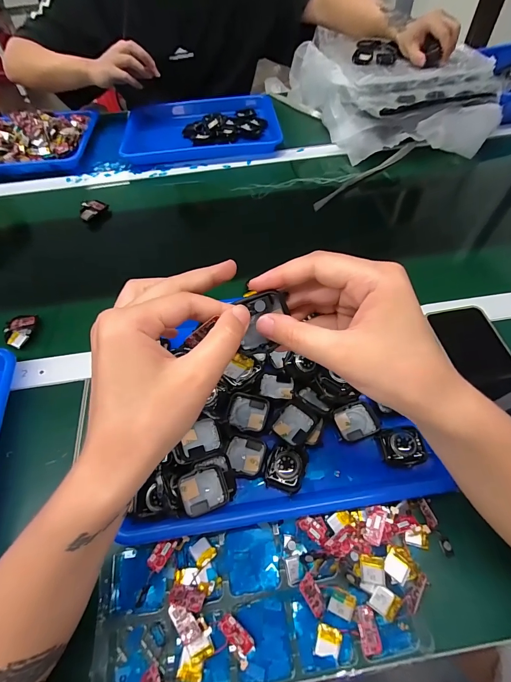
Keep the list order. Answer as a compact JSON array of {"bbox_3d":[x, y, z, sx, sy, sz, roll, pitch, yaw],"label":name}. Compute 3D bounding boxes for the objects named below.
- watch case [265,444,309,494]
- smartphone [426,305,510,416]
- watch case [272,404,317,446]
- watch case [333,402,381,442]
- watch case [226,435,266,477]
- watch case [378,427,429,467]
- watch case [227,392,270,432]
[{"bbox_3d":[0.030,0.121,0.316,0.035,0.011,0.043,16,59,13],"label":"watch case"},{"bbox_3d":[0.265,0.028,0.383,0.073,0.015,0.155,-7,58,-5],"label":"smartphone"},{"bbox_3d":[0.038,0.084,0.329,0.034,0.010,0.038,33,64,22],"label":"watch case"},{"bbox_3d":[0.103,0.082,0.338,0.041,0.007,0.036,-17,57,-8],"label":"watch case"},{"bbox_3d":[-0.010,0.113,0.323,0.037,0.010,0.034,10,57,9],"label":"watch case"},{"bbox_3d":[0.141,0.101,0.316,0.036,0.013,0.035,-8,56,-3],"label":"watch case"},{"bbox_3d":[-0.009,0.074,0.338,0.040,0.011,0.035,11,57,10],"label":"watch case"}]

